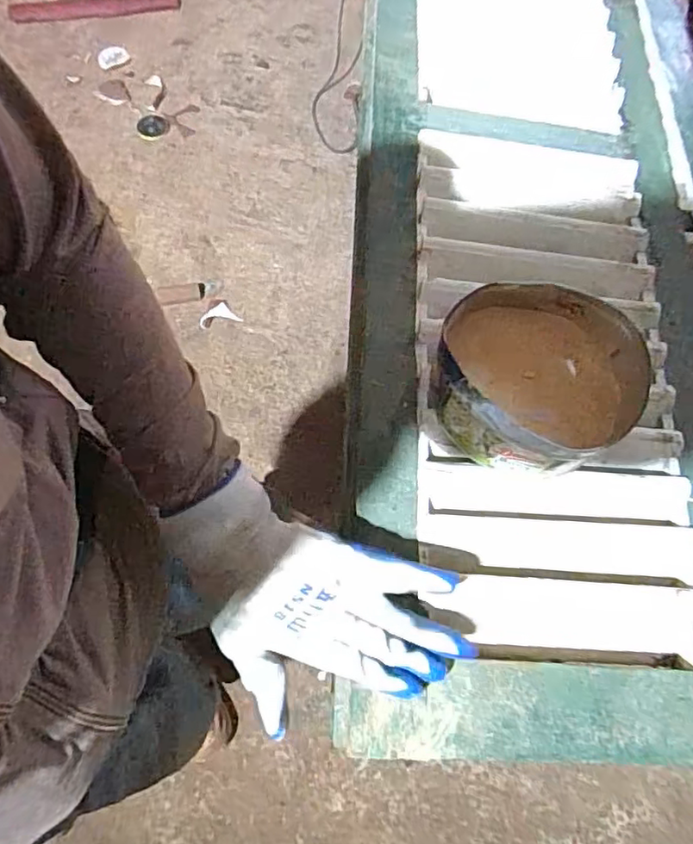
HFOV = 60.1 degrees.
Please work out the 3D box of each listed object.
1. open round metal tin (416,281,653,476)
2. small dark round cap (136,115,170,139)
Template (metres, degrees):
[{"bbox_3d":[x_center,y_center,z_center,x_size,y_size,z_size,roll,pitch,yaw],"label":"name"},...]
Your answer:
[{"bbox_3d":[0.149,-0.036,0.472,0.153,0.077,0.155,1,68,-3],"label":"open round metal tin"},{"bbox_3d":[-0.524,-0.796,1.621,0.083,0.013,0.078,1,68,-3],"label":"small dark round cap"}]

